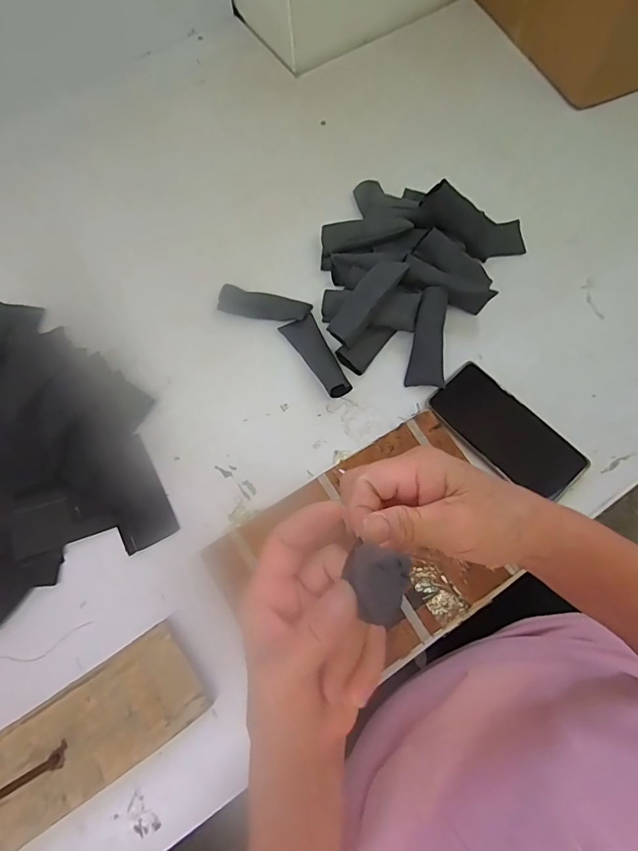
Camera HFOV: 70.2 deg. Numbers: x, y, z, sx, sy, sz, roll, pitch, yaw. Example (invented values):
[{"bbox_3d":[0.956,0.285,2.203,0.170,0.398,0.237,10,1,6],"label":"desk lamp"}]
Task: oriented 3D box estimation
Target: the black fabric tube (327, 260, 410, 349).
[{"bbox_3d":[0.051,-0.132,0.480,0.035,0.015,0.103,37,90,13],"label":"black fabric tube"}]

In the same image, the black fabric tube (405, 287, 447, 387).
[{"bbox_3d":[0.120,-0.096,0.492,0.038,0.014,0.107,7,92,4],"label":"black fabric tube"}]

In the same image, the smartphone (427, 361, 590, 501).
[{"bbox_3d":[0.194,0.007,0.474,0.075,0.013,0.157,-42,75,-13],"label":"smartphone"}]

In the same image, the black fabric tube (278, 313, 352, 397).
[{"bbox_3d":[0.000,-0.078,0.500,0.038,0.017,0.105,-29,72,-9],"label":"black fabric tube"}]

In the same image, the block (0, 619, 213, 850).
[{"bbox_3d":[-0.222,0.278,0.387,0.252,0.025,0.087,-32,73,-10],"label":"block"}]

